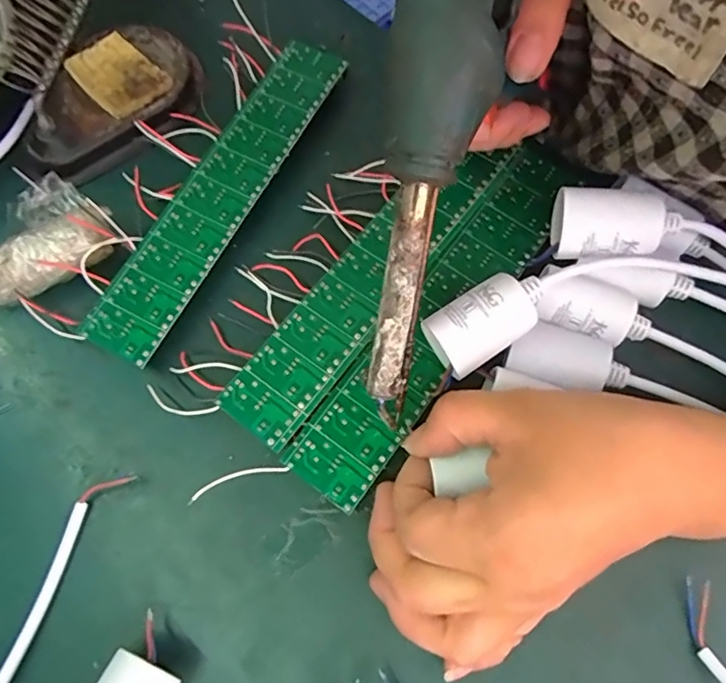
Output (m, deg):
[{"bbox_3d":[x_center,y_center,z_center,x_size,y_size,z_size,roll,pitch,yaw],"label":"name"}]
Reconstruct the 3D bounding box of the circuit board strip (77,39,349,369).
[{"bbox_3d":[-0.072,-0.081,0.286,0.038,0.013,0.201,27,74,10],"label":"circuit board strip"}]

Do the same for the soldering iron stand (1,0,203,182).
[{"bbox_3d":[-0.140,-0.151,0.265,0.098,0.086,0.079,-25,73,-7],"label":"soldering iron stand"}]

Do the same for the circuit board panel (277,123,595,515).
[{"bbox_3d":[0.041,-0.016,0.261,0.039,0.015,0.206,36,75,12],"label":"circuit board panel"}]

